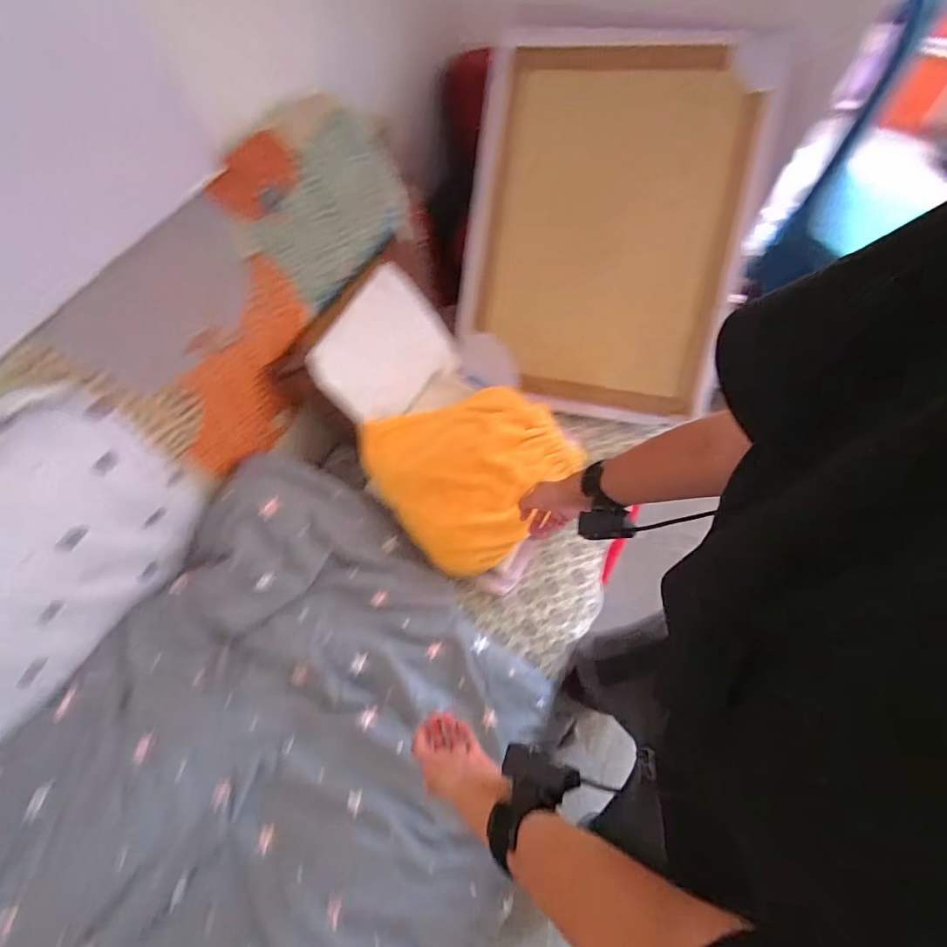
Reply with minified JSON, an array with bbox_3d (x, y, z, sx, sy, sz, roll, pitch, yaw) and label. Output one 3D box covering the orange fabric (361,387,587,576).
[{"bbox_3d":[-0.001,-0.017,0.991,0.351,0.128,0.354,-34,70,-15],"label":"orange fabric"}]

